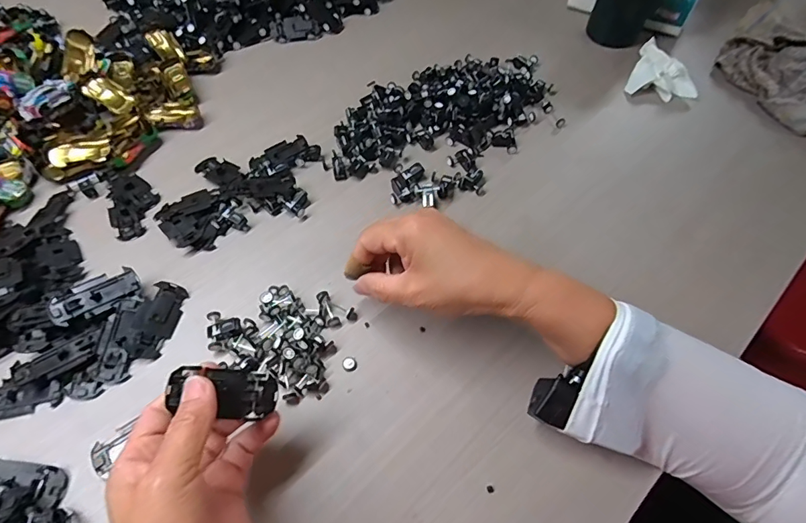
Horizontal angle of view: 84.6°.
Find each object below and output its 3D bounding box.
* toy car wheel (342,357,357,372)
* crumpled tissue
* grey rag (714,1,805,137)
[{"bbox_3d":[-0.042,0.081,0.354,0.011,0.004,0.013,-37,68,-22],"label":"toy car wheel"},{"bbox_3d":[0.330,-0.233,0.556,0.080,0.036,0.080,24,61,11],"label":"crumpled tissue"},{"bbox_3d":[0.494,-0.206,0.522,0.126,0.048,0.248,-33,66,-21],"label":"grey rag"}]

